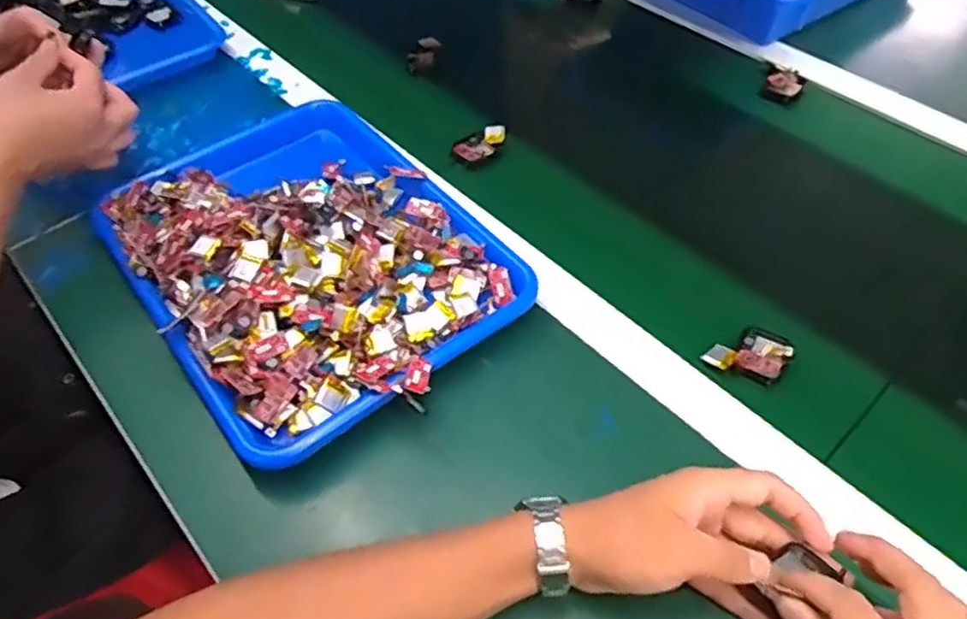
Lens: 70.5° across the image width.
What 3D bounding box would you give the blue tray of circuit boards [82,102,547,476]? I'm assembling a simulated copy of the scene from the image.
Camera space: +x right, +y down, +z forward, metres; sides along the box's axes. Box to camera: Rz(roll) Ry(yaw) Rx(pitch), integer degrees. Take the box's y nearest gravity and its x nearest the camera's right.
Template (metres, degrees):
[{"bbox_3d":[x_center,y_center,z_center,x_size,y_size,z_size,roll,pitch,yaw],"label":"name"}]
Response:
[{"bbox_3d":[-0.145,-0.053,0.555,0.250,0.064,0.331,-31,57,-21],"label":"blue tray of circuit boards"}]

